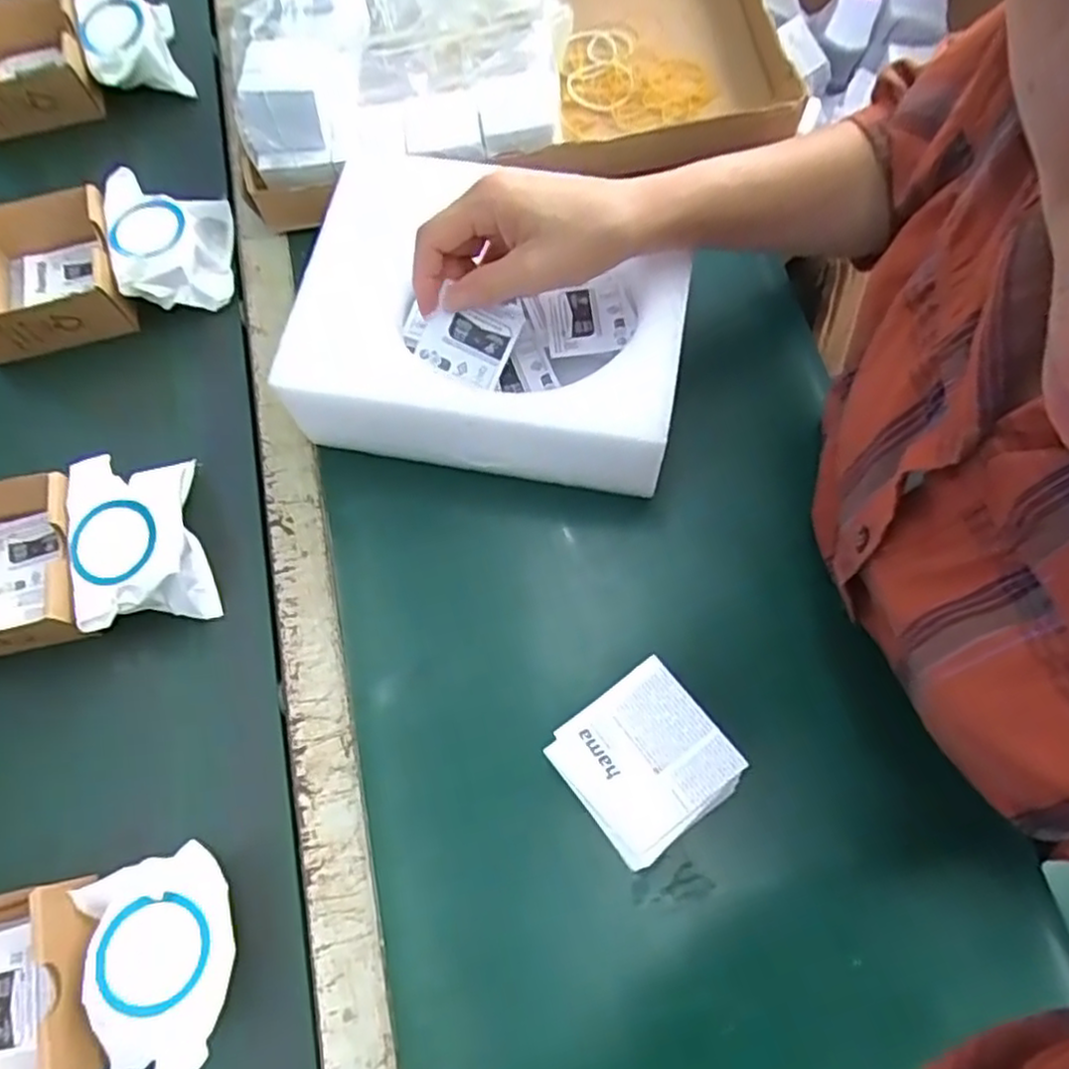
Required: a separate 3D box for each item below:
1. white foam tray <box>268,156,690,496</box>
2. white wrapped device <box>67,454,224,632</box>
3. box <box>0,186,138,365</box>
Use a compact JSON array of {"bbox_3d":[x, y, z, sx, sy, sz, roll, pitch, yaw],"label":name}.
[{"bbox_3d":[-0.025,-0.134,0.451,0.228,0.081,0.172,12,70,5],"label":"white foam tray"},{"bbox_3d":[-0.251,0.008,0.456,0.072,0.053,0.112,-16,70,-4],"label":"white wrapped device"},{"bbox_3d":[-0.359,-0.206,0.481,0.116,0.139,0.096,-17,70,-4],"label":"box"}]

